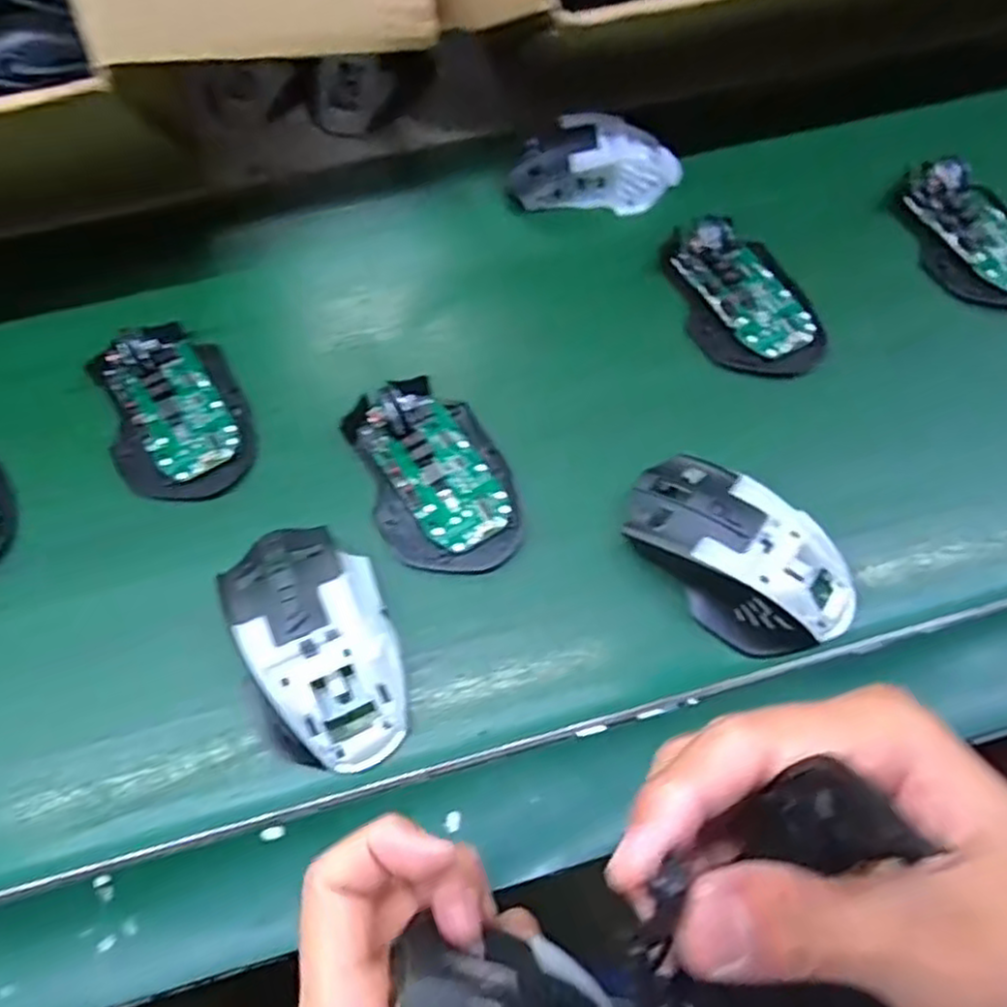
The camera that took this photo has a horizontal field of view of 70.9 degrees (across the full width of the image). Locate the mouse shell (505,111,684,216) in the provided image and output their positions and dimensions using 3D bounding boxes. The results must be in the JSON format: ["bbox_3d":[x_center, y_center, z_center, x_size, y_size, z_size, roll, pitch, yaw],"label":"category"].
[{"bbox_3d":[0.059,-0.223,0.462,0.114,0.035,0.056,0,65,1],"label":"mouse shell"}]

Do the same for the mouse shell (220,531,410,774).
[{"bbox_3d":[-0.089,0.064,0.326,0.072,0.039,0.117,-20,66,-9],"label":"mouse shell"}]

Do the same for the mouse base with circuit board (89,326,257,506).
[{"bbox_3d":[-0.184,-0.056,0.389,0.070,0.026,0.115,-21,66,-9],"label":"mouse base with circuit board"}]

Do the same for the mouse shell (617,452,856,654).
[{"bbox_3d":[0.113,0.025,0.341,0.113,0.040,0.067,34,69,15],"label":"mouse shell"}]

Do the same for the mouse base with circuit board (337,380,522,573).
[{"bbox_3d":[-0.036,-0.019,0.365,0.071,0.030,0.112,-20,66,-9],"label":"mouse base with circuit board"}]

